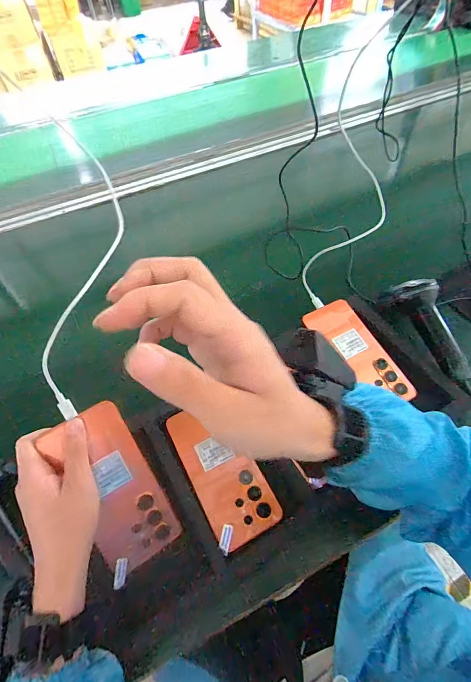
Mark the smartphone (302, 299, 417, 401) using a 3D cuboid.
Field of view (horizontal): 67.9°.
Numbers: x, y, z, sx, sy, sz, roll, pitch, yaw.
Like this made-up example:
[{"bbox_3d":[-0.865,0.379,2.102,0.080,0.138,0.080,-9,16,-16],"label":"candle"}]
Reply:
[{"bbox_3d":[0.177,0.016,0.501,0.065,0.016,0.172,-34,69,-1],"label":"smartphone"}]

